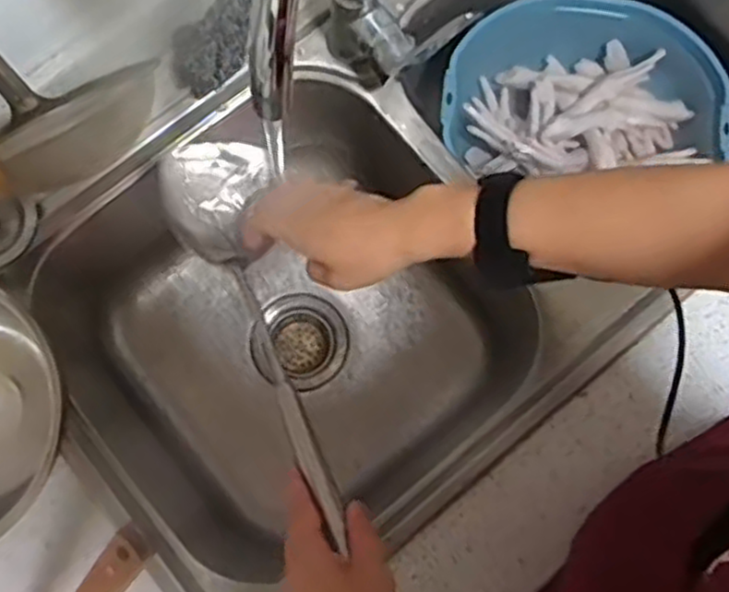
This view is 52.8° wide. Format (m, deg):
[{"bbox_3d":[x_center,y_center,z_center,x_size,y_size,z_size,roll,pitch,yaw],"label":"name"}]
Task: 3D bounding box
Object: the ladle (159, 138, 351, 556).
[{"bbox_3d":[-0.063,0.012,0.519,0.084,0.044,0.302,-24,66,-5],"label":"ladle"}]

